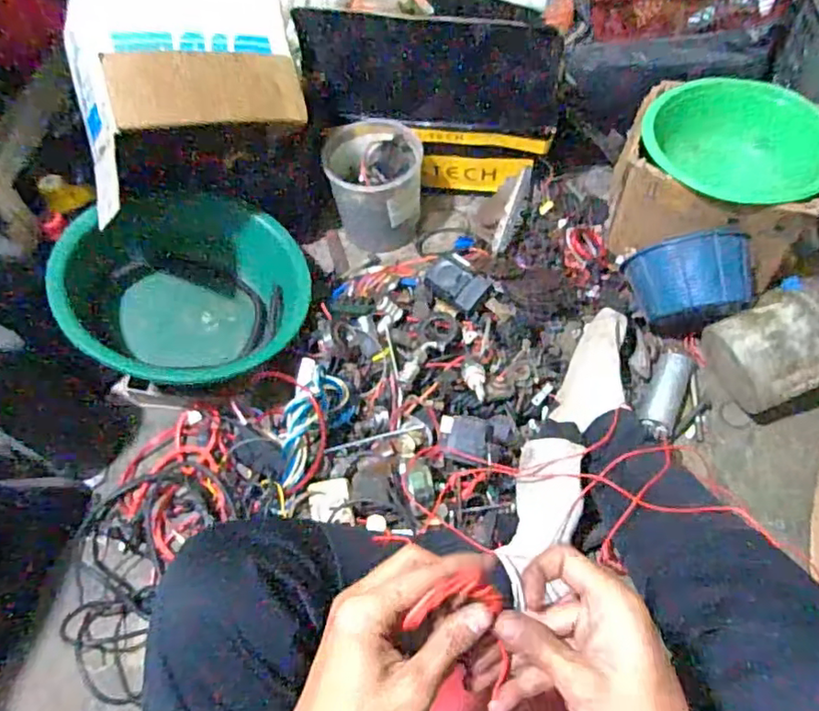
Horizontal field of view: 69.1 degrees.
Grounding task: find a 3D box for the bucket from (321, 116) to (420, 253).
[{"bbox_3d":[-0.057,-0.299,1.062,0.158,0.147,0.177,-2,60,3],"label":"bucket"}]

